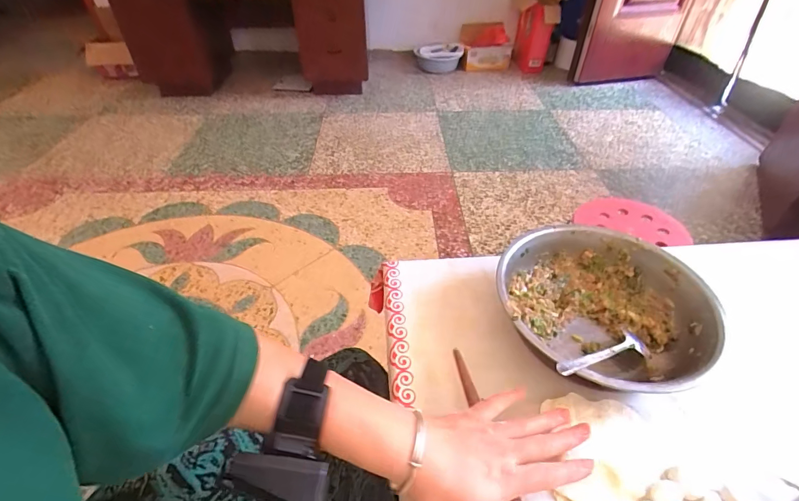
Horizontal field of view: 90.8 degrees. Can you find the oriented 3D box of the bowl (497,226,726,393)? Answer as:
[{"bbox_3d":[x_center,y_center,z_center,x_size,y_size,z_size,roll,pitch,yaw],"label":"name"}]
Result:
[{"bbox_3d":[0.235,0.072,0.488,0.228,0.081,0.219,0,43,0],"label":"bowl"}]

